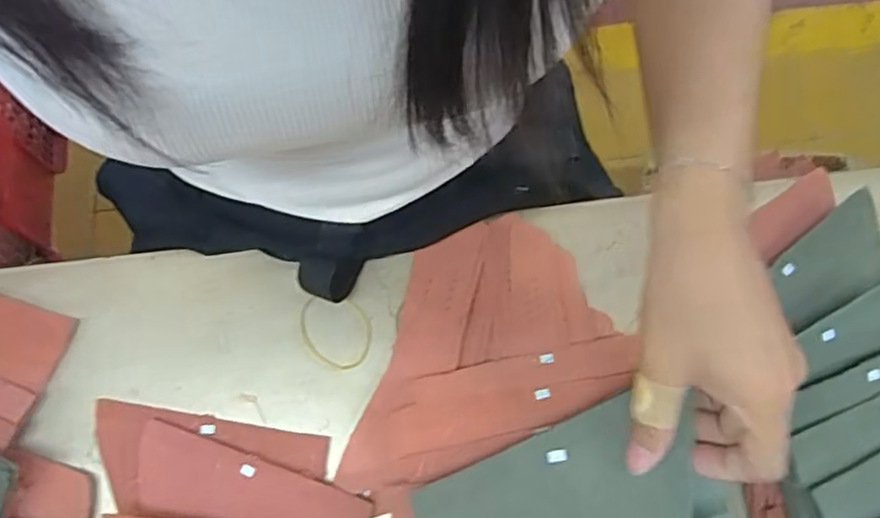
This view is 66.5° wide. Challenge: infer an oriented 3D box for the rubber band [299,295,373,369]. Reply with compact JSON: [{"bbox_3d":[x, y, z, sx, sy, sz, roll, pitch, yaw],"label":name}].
[{"bbox_3d":[-0.068,0.049,0.439,0.046,0.004,0.046,1,70,-2],"label":"rubber band"}]

